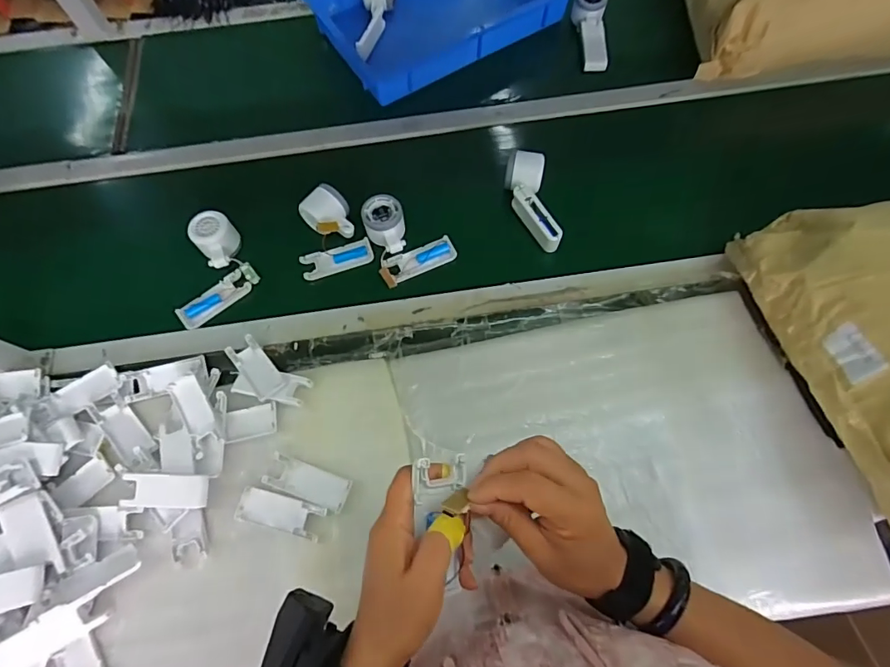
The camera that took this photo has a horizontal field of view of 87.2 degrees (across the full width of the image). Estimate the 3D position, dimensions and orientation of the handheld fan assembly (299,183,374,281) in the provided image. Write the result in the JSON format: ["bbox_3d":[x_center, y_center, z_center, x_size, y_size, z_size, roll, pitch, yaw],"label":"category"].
[{"bbox_3d":[-0.175,-0.154,0.694,0.105,0.059,0.120,-20,68,-6],"label":"handheld fan assembly"}]

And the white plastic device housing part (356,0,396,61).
[{"bbox_3d":[-0.132,-0.569,0.852,0.057,0.050,0.173,8,81,6],"label":"white plastic device housing part"}]

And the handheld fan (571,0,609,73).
[{"bbox_3d":[0.264,-0.542,0.833,0.056,0.050,0.168,-3,80,1],"label":"handheld fan"}]

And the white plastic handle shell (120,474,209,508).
[{"bbox_3d":[-0.330,0.189,0.557,0.098,0.021,0.037,0,68,3],"label":"white plastic handle shell"}]

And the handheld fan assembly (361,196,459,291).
[{"bbox_3d":[-0.058,-0.148,0.684,0.110,0.045,0.124,-25,69,-8],"label":"handheld fan assembly"}]

